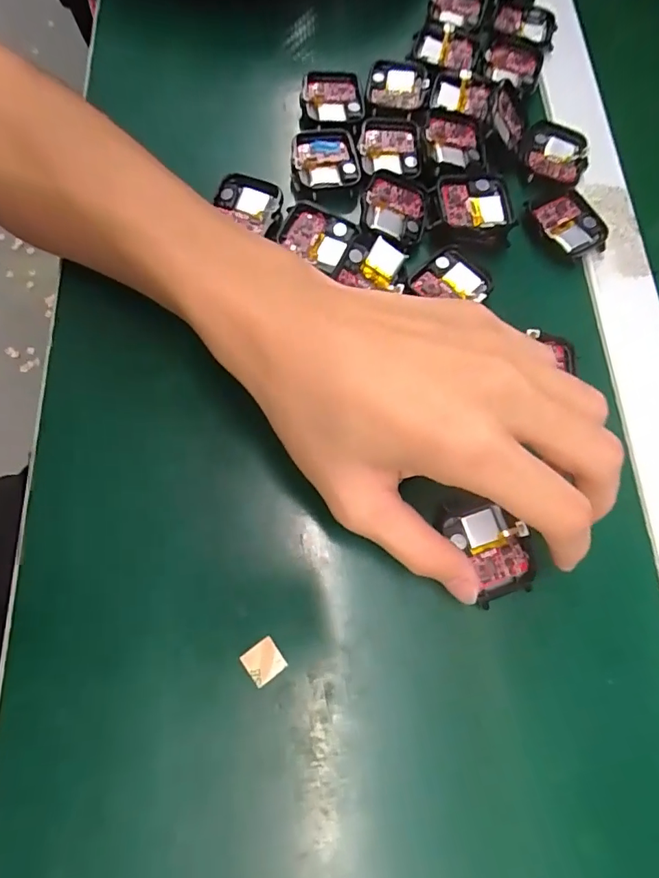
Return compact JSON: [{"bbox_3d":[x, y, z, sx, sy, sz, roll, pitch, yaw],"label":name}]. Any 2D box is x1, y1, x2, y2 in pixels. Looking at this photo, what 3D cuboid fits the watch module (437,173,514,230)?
[{"bbox_3d":[0.083,-0.133,0.271,0.043,0.011,0.034,-6,73,-7],"label":"watch module"}]

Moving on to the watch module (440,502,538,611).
[{"bbox_3d":[0.076,0.051,0.223,0.032,0.009,0.042,-23,70,-10],"label":"watch module"}]

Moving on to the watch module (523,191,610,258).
[{"bbox_3d":[0.139,-0.125,0.283,0.038,0.008,0.039,-18,75,-11],"label":"watch module"}]

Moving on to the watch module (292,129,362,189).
[{"bbox_3d":[-0.002,-0.163,0.279,0.037,0.010,0.038,-8,73,-8],"label":"watch module"}]

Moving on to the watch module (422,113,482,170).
[{"bbox_3d":[0.072,-0.176,0.282,0.034,0.009,0.041,0,72,-5],"label":"watch module"}]

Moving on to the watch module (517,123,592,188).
[{"bbox_3d":[0.139,-0.177,0.297,0.040,0.009,0.048,22,72,2],"label":"watch module"}]

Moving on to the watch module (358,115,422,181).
[{"bbox_3d":[0.035,-0.173,0.285,0.036,0.009,0.045,-2,73,-6],"label":"watch module"}]

